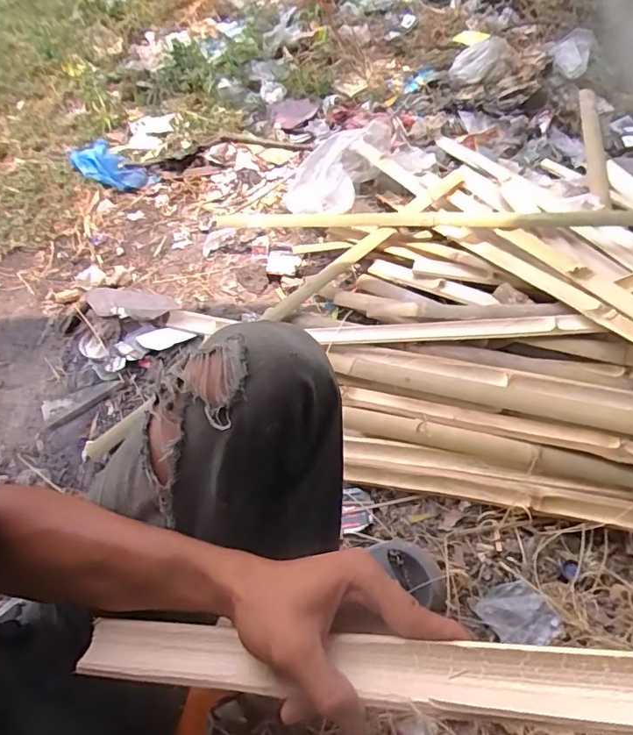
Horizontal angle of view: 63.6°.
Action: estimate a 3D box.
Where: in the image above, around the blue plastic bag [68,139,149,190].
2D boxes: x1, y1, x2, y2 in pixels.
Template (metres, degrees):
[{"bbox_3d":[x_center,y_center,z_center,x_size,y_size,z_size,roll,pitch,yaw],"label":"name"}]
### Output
[{"bbox_3d":[-0.553,-0.529,1.331,0.231,0.069,0.109,25,58,7],"label":"blue plastic bag"}]

